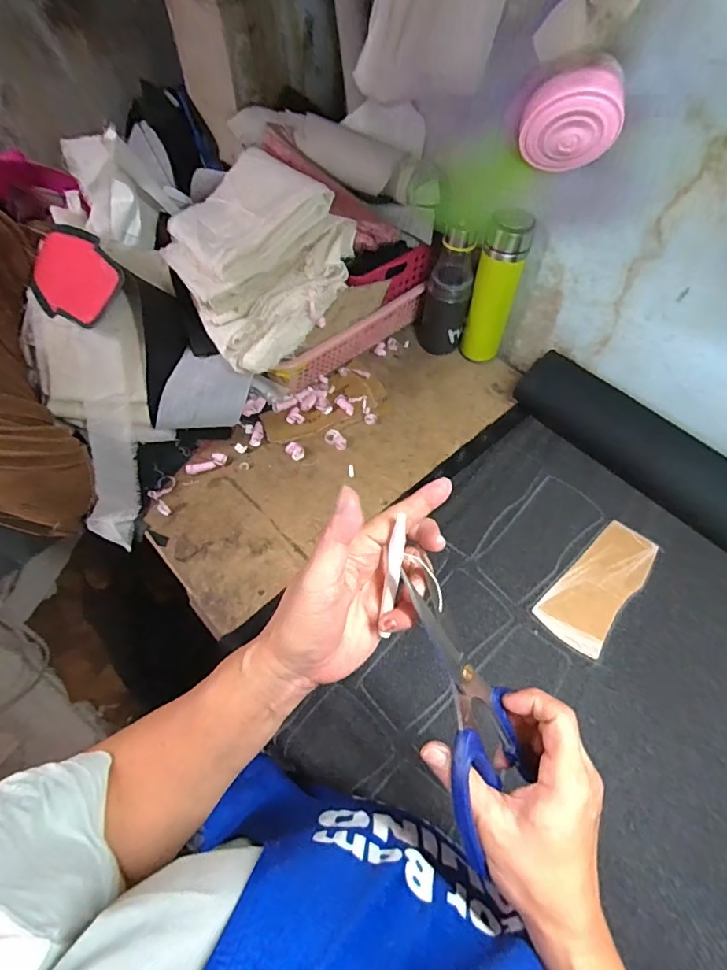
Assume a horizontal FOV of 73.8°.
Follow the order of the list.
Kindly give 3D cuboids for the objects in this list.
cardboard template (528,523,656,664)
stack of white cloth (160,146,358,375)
[{"bbox_3d":[0.298,0.121,0.609,0.080,0.007,0.188,37,65,23],"label":"cardboard template"},{"bbox_3d":[-0.152,-0.298,0.652,0.228,0.133,0.232,-48,56,-4],"label":"stack of white cloth"}]

